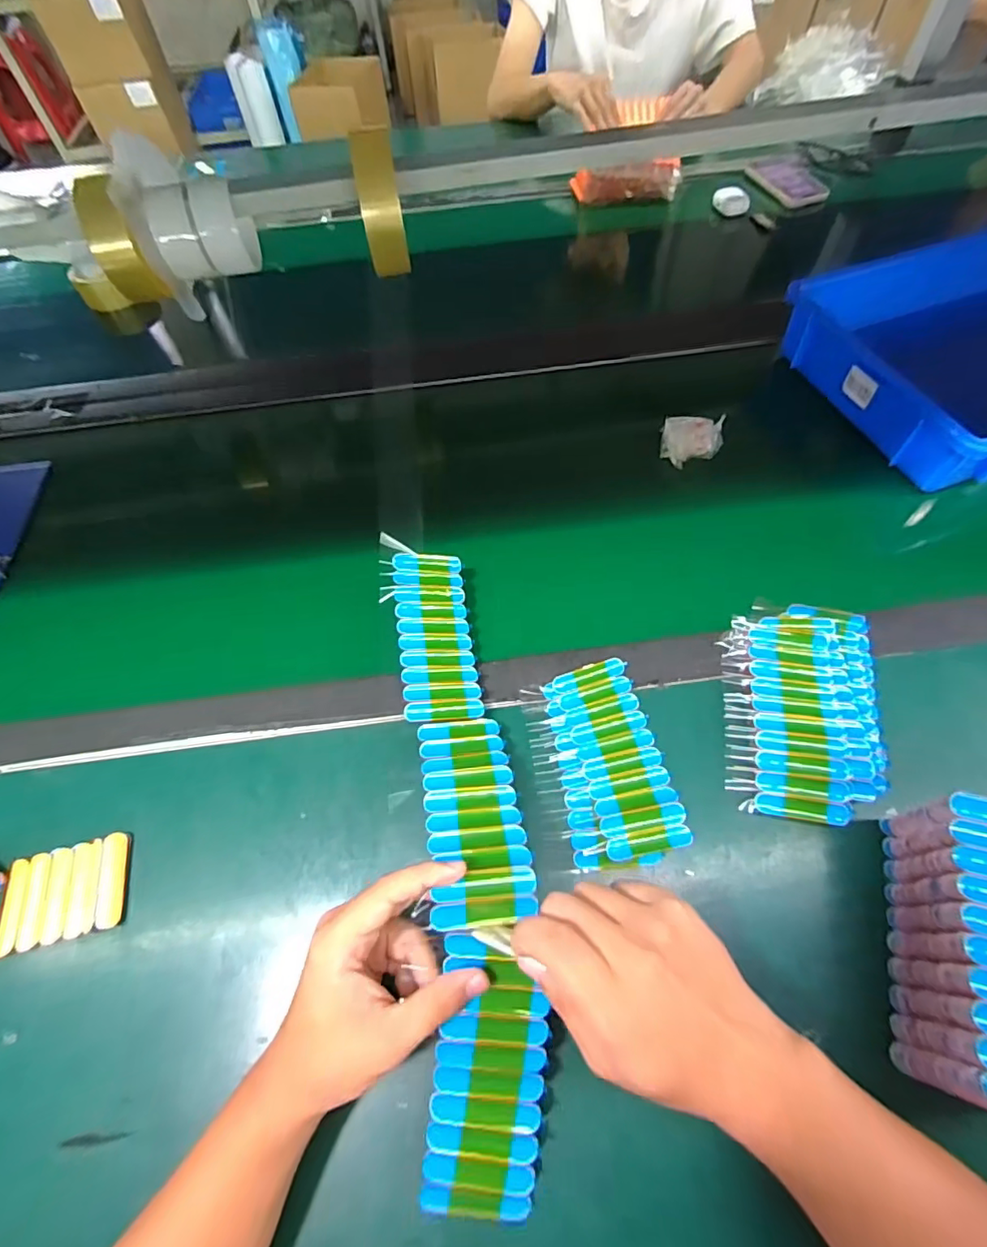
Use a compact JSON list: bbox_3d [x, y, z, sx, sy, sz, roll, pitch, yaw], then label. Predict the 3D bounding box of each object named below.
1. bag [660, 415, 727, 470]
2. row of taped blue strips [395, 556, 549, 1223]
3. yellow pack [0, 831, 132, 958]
[{"bbox_3d":[0.214,-0.199,0.567,0.057,0.039,0.046,8,61,8],"label":"bag"},{"bbox_3d":[-0.024,0.126,0.370,0.080,0.077,0.428,-10,60,-1],"label":"row of taped blue strips"},{"bbox_3d":[-0.313,0.194,0.379,0.087,0.011,0.063,-13,60,-4],"label":"yellow pack"}]

